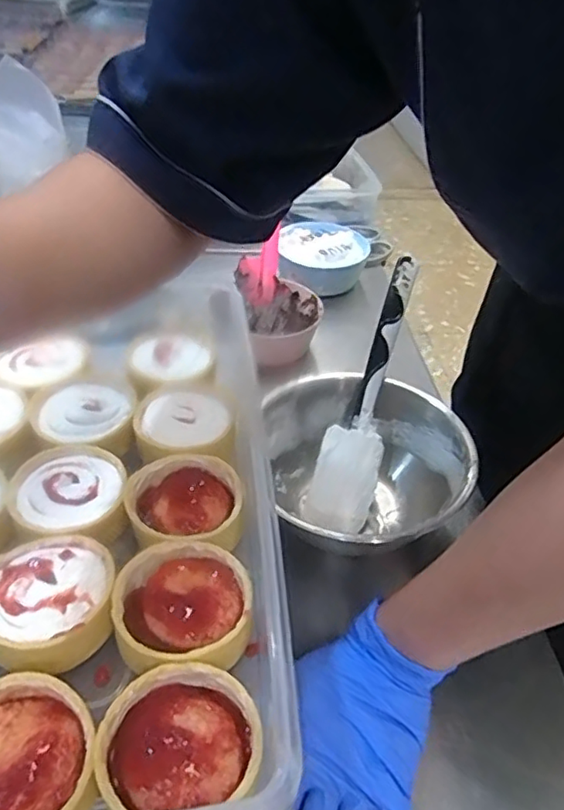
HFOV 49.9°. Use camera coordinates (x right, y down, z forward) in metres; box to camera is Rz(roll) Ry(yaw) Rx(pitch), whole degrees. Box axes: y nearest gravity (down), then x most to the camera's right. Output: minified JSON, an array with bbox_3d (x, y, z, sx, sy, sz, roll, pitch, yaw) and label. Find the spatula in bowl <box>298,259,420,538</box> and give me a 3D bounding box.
[{"bbox_3d":[0.072,-0.013,0.491,0.048,0.022,0.231,17,74,11],"label":"spatula in bowl"}]

